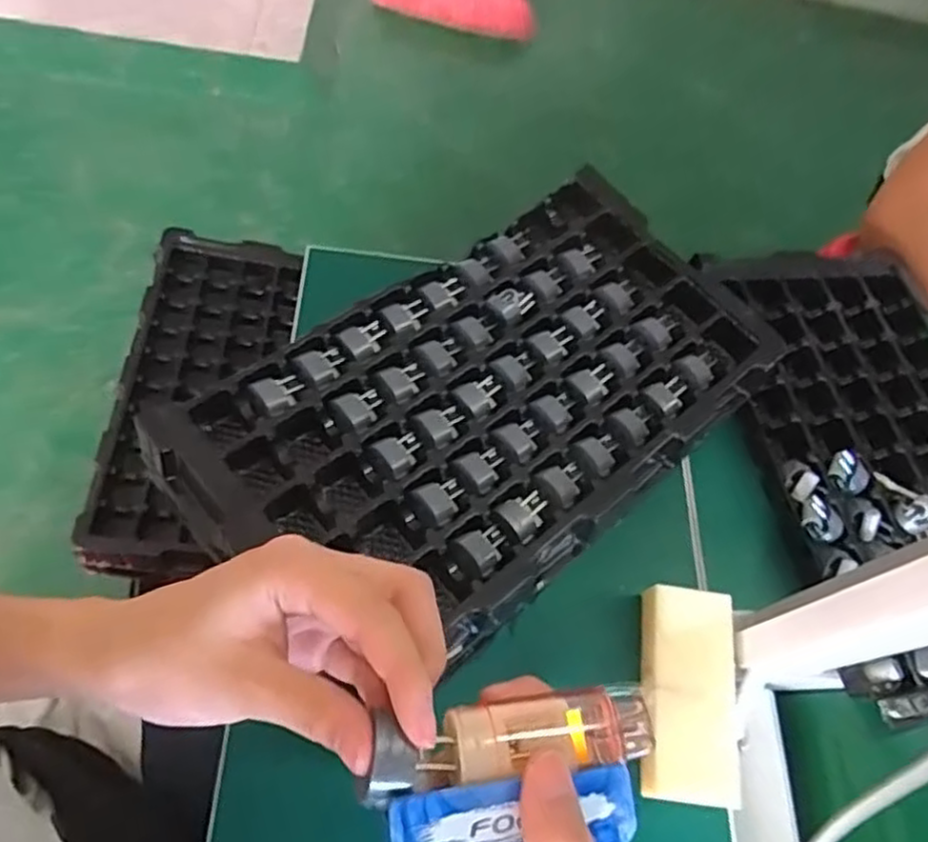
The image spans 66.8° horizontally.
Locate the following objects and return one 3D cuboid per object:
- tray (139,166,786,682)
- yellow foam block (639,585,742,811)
[{"bbox_3d":[0.020,-0.010,0.437,0.349,0.049,0.196,-34,72,-24],"label":"tray"},{"bbox_3d":[0.135,0.163,0.419,0.056,0.021,0.120,3,73,-1],"label":"yellow foam block"}]

